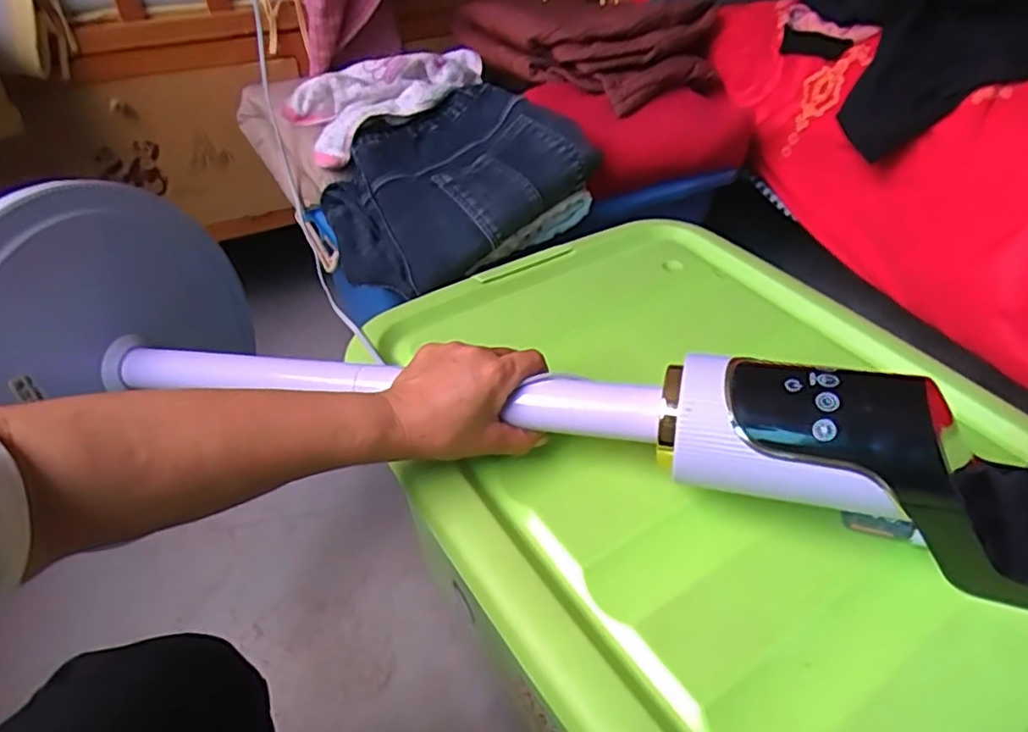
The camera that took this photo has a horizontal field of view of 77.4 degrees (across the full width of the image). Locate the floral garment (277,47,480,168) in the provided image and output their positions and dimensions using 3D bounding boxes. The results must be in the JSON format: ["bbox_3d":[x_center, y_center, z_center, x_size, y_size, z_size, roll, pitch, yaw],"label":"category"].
[{"bbox_3d":[-0.151,-0.350,0.836,0.272,0.081,0.143,-19,45,-21],"label":"floral garment"}]

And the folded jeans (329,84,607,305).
[{"bbox_3d":[-0.077,-0.210,0.749,0.274,0.122,0.218,-22,46,-24],"label":"folded jeans"}]

